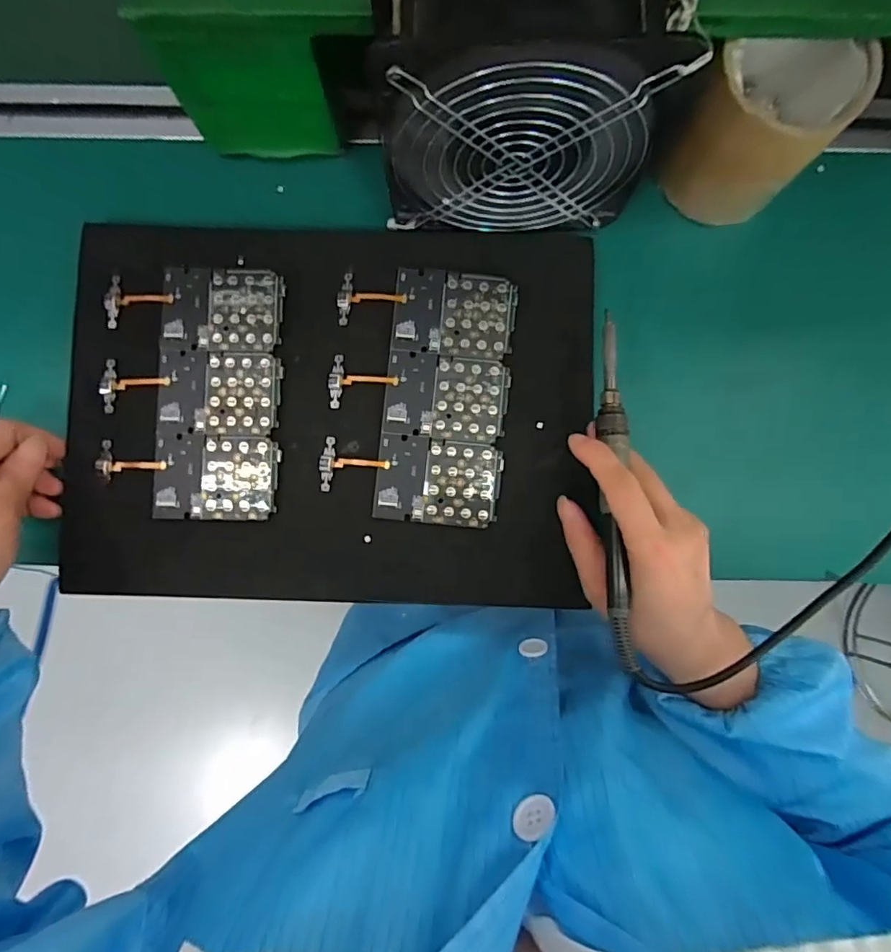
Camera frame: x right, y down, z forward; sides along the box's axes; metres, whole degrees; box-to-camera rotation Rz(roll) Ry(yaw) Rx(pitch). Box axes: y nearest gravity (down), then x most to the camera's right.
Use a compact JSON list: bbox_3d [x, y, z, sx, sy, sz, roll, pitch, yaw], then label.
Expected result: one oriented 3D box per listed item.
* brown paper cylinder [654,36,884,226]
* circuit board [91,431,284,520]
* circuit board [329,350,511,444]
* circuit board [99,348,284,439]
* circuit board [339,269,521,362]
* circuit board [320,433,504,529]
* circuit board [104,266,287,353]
[{"bbox_3d":[0.198,-0.215,0.324,0.085,0.086,0.067,-39,88,-1],"label":"brown paper cylinder"},{"bbox_3d":[-0.169,0.000,0.339,0.115,0.004,0.055,3,89,1],"label":"circuit board"},{"bbox_3d":[-0.018,-0.054,0.341,0.115,0.004,0.054,6,89,1],"label":"circuit board"},{"bbox_3d":[-0.168,-0.055,0.341,0.114,0.004,0.056,4,89,1],"label":"circuit board"},{"bbox_3d":[-0.012,-0.110,0.344,0.115,0.004,0.055,6,89,1],"label":"circuit board"},{"bbox_3d":[-0.023,0.001,0.339,0.114,0.004,0.054,6,89,1],"label":"circuit board"},{"bbox_3d":[-0.166,-0.111,0.344,0.115,0.004,0.055,2,89,1],"label":"circuit board"}]

